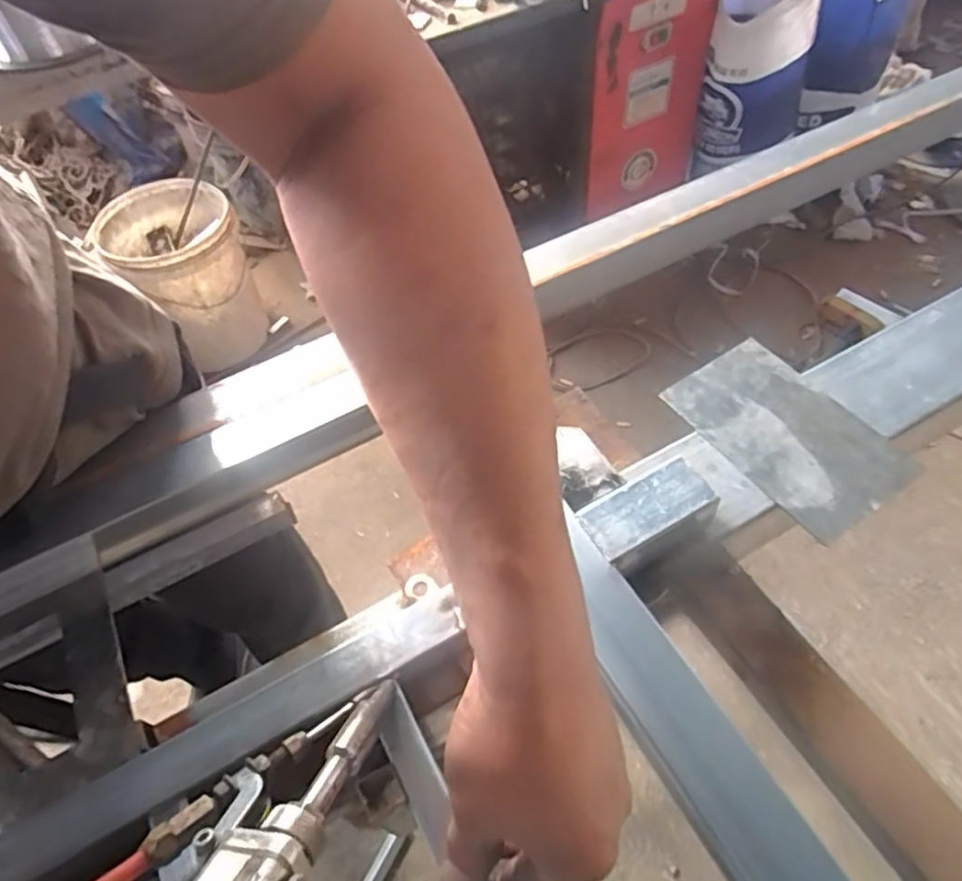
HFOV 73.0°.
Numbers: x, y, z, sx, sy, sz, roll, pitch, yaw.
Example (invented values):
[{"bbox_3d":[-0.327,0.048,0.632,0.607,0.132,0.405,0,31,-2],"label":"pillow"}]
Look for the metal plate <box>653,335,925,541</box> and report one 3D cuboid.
[{"bbox_3d":[0.220,-0.007,0.474,0.098,0.007,0.156,-32,57,-14],"label":"metal plate"}]

